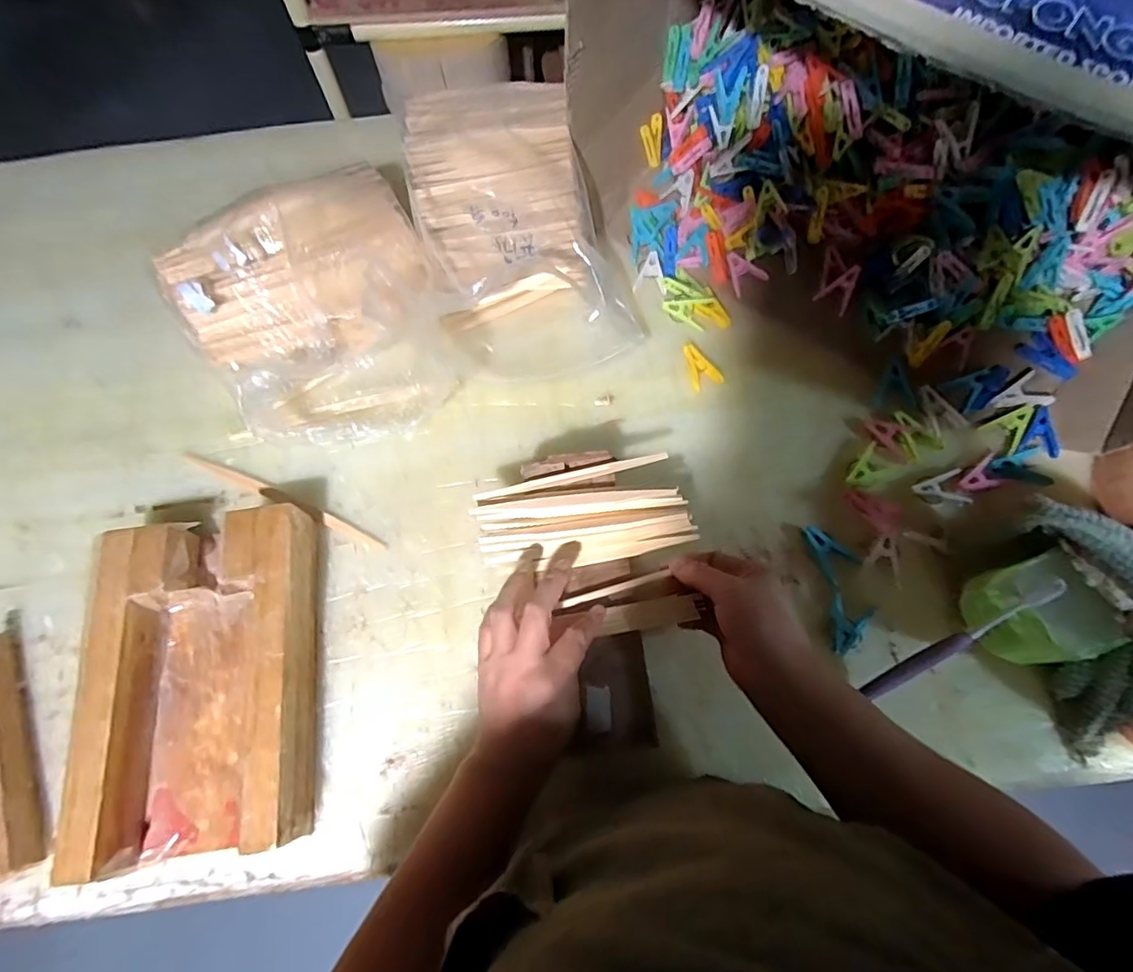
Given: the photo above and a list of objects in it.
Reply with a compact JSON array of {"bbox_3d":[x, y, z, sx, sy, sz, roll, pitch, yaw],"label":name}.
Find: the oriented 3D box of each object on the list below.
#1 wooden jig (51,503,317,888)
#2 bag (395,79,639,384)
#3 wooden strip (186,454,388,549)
[{"bbox_3d":[-0.304,0.159,0.489,0.161,0.060,0.264,-8,72,-1],"label":"wooden jig"},{"bbox_3d":[-0.062,-0.273,0.625,0.192,0.103,0.317,-18,72,-5],"label":"bag"},{"bbox_3d":[-0.278,0.012,0.571,0.226,0.011,0.012,23,74,9],"label":"wooden strip"}]

